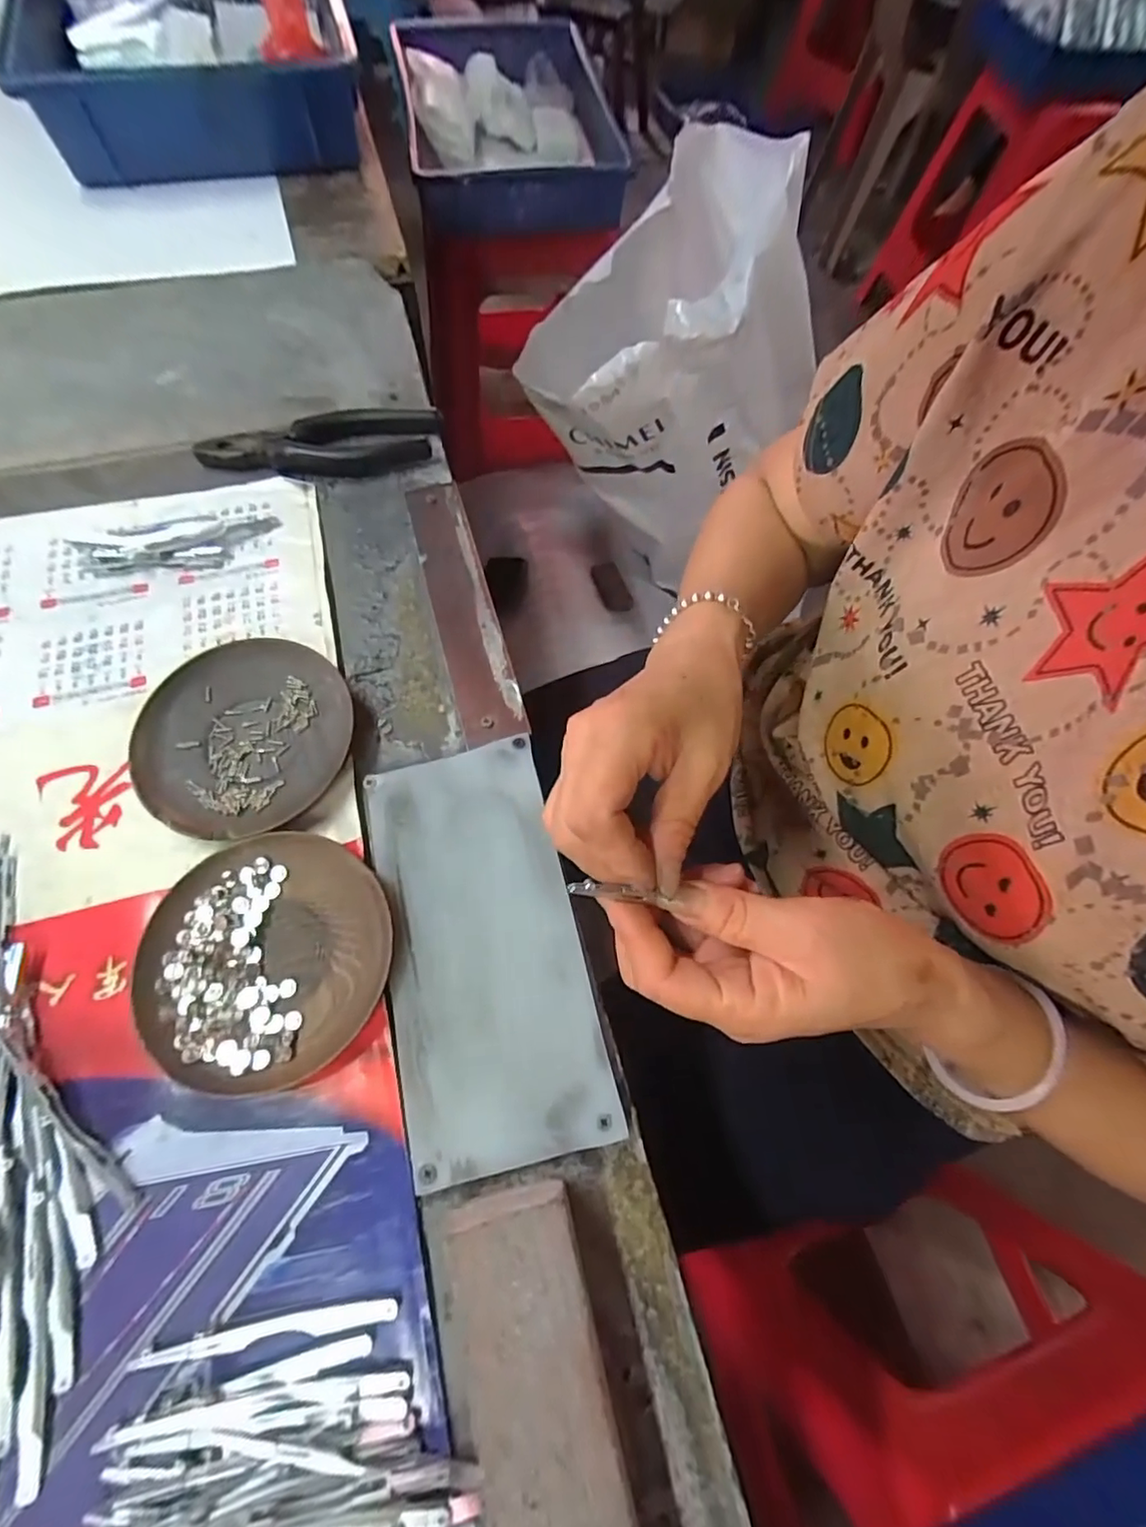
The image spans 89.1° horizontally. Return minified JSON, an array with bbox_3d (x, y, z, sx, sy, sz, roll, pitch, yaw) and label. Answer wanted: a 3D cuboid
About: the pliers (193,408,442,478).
[{"bbox_3d":[-0.177,-0.224,0.411,0.162,0.017,0.049,-9,67,-6],"label":"pliers"}]

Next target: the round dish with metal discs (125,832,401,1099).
[{"bbox_3d":[-0.146,0.093,0.282,0.116,0.016,0.110,1,67,-2],"label":"round dish with metal discs"}]

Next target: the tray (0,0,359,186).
[{"bbox_3d":[-0.392,-0.764,0.584,0.297,0.072,0.454,-13,68,-8],"label":"tray"}]

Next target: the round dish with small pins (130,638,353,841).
[{"bbox_3d":[-0.182,-0.017,0.324,0.109,0.018,0.113,1,67,-2],"label":"round dish with small pins"}]

